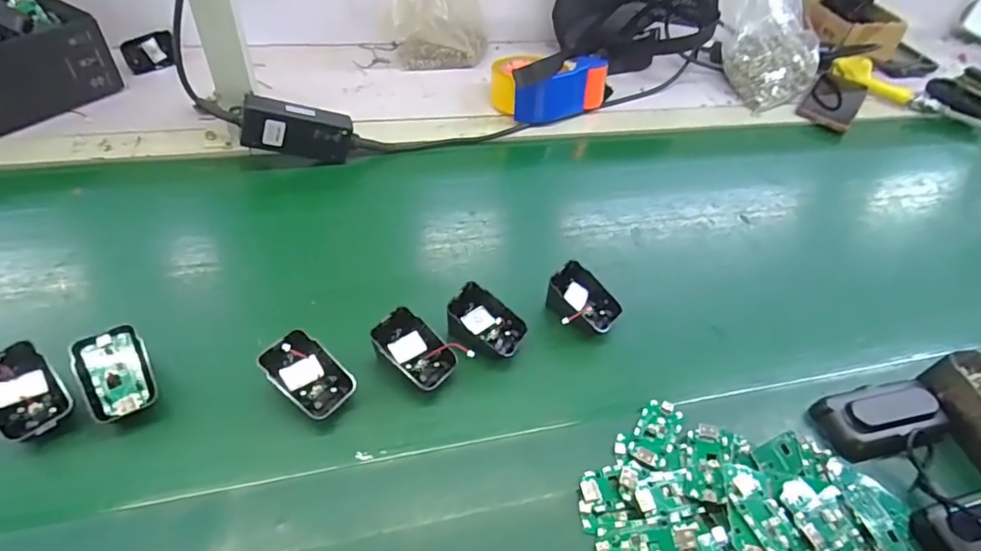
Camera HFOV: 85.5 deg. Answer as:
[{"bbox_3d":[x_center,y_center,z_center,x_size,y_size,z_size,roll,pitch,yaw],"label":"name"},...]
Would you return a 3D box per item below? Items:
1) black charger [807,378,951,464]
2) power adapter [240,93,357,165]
[{"bbox_3d":[0.329,0.116,0.436,0.103,0.026,0.053,-8,49,-14],"label":"black charger"},{"bbox_3d":[-0.211,-0.161,0.593,0.120,0.049,0.028,6,44,-28],"label":"power adapter"}]

